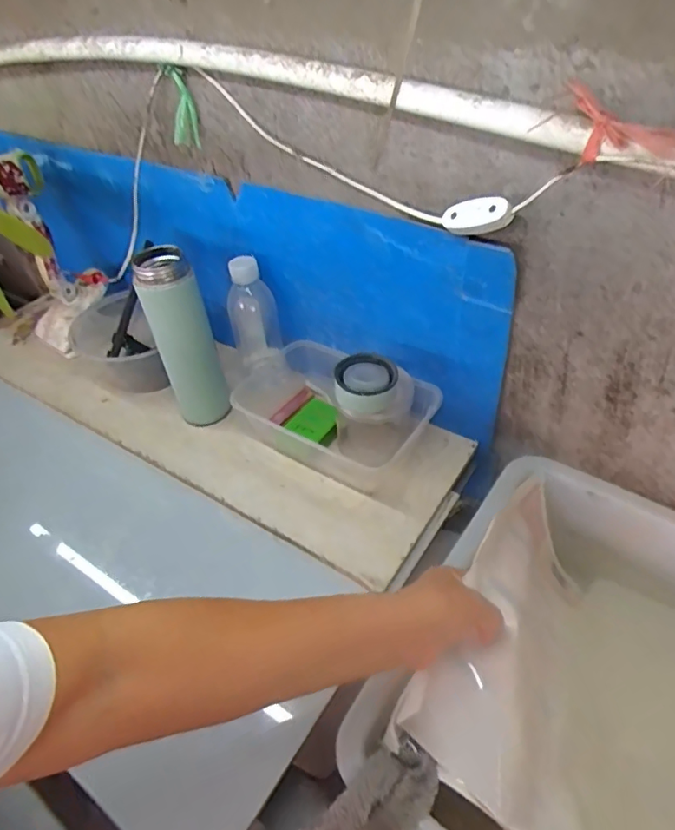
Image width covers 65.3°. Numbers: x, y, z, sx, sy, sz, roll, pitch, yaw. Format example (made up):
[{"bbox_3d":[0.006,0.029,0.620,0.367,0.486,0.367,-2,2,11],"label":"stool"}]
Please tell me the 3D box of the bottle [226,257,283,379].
[{"bbox_3d":[-0.105,-0.122,0.652,0.057,0.161,0.054,-15,47,-7],"label":"bottle"}]

